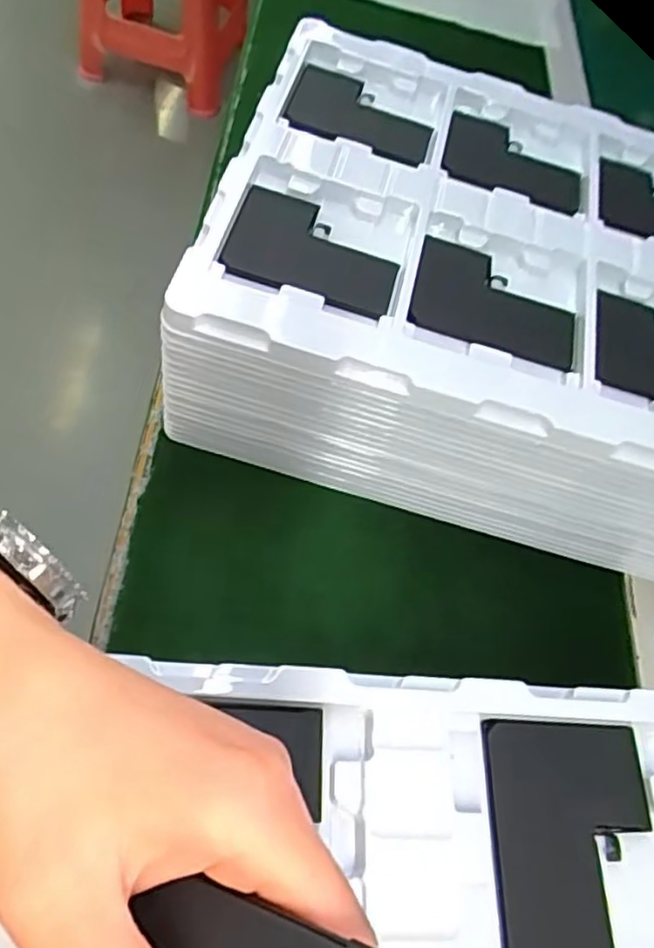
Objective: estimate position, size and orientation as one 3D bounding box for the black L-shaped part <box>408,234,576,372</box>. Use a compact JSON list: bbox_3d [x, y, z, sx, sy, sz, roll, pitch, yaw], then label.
[{"bbox_3d":[0.091,-0.094,0.371,0.088,0.015,0.071,16,59,-3],"label":"black L-shaped part"}]

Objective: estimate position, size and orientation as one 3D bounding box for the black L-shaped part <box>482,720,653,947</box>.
[{"bbox_3d":[0.095,0.141,0.260,0.066,0.006,0.089,6,60,-9],"label":"black L-shaped part"}]

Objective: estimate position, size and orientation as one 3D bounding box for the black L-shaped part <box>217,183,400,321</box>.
[{"bbox_3d":[-0.006,-0.118,0.366,0.088,0.019,0.072,15,62,4],"label":"black L-shaped part"}]

